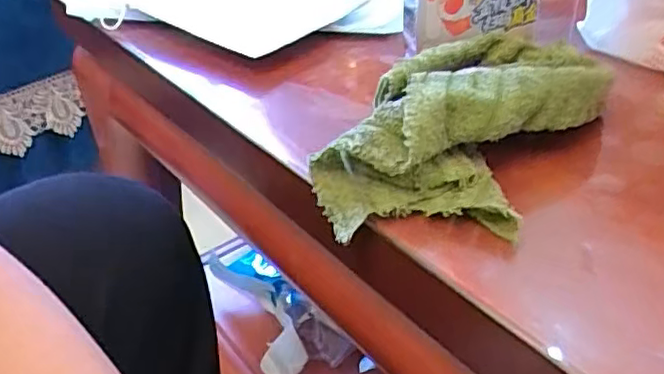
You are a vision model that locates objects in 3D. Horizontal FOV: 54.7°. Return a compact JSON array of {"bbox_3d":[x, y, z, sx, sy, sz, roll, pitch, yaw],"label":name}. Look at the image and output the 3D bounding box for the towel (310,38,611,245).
[{"bbox_3d":[0.056,-0.027,0.276,0.084,0.045,0.126,21,42,31],"label":"towel"}]

